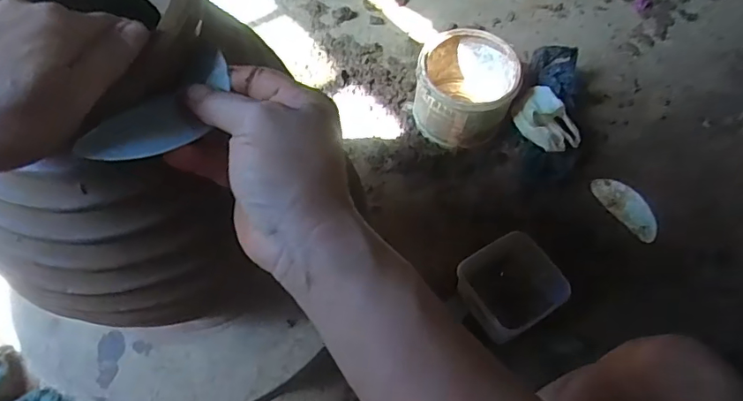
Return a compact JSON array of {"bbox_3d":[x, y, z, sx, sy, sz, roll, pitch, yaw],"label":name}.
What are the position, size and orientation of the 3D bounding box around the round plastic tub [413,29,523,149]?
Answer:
[{"bbox_3d":[0.174,-0.203,0.965,0.170,0.133,0.187,0,61,0],"label":"round plastic tub"}]

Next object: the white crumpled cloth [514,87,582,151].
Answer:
[{"bbox_3d":[0.307,-0.146,0.916,0.085,0.055,0.128,-27,65,-14],"label":"white crumpled cloth"}]

